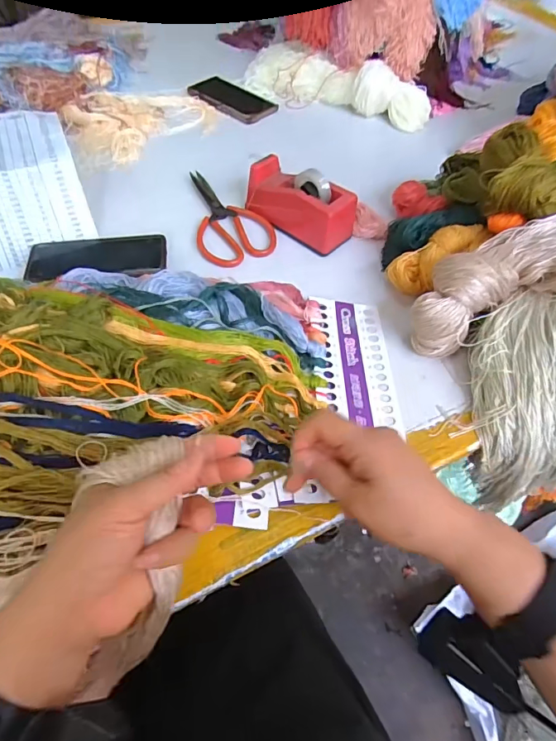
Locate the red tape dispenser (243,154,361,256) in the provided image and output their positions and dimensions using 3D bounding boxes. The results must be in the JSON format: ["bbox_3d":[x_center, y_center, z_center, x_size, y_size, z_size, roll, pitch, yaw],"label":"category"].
[{"bbox_3d":[0.026,-0.220,0.612,0.150,0.067,0.061,35,61,21],"label":"red tape dispenser"}]

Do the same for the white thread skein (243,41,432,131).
[{"bbox_3d":[0.101,-0.518,0.830,0.353,0.061,0.104,23,57,14],"label":"white thread skein"}]

